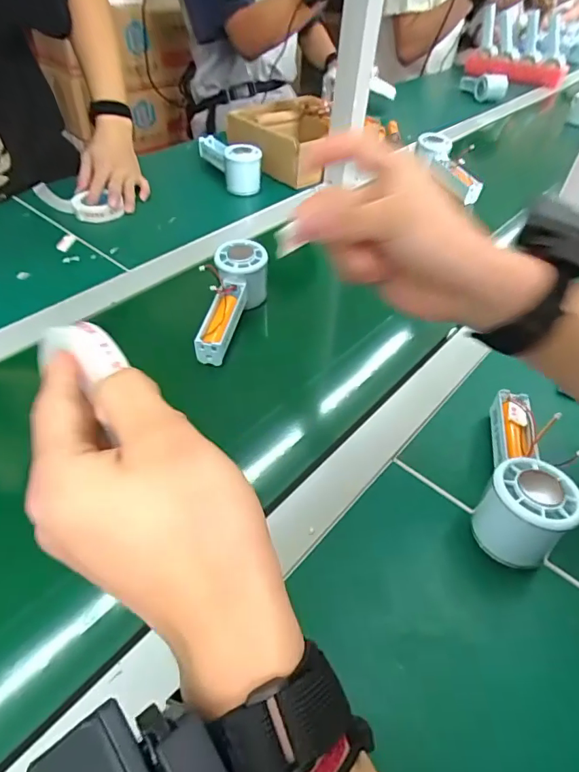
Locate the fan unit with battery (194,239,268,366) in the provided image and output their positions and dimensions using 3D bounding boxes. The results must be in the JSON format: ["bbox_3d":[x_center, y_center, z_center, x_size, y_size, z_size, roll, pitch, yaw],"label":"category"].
[{"bbox_3d":[-0.060,-0.095,0.493,0.059,0.066,0.143,10,63,6],"label":"fan unit with battery"}]

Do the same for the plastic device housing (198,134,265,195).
[{"bbox_3d":[-0.100,-0.363,0.745,0.062,0.062,0.154,-21,49,-19],"label":"plastic device housing"}]

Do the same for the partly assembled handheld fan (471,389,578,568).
[{"bbox_3d":[0.181,0.065,0.359,0.054,0.070,0.155,17,48,17],"label":"partly assembled handheld fan"}]

